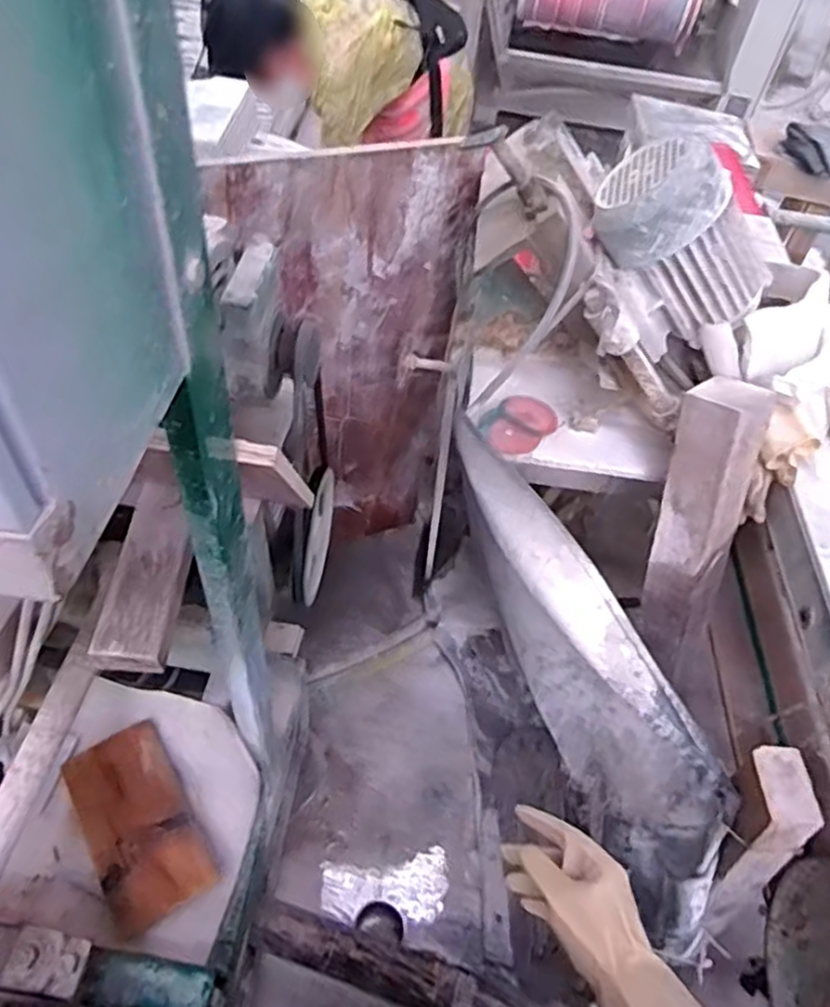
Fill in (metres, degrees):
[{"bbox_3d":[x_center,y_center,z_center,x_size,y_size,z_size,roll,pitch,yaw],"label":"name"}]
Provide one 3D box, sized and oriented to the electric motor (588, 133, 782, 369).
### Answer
[{"bbox_3d":[0.341,-0.338,0.903,0.181,0.254,0.175,-31,37,20],"label":"electric motor"}]

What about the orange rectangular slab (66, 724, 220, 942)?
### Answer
[{"bbox_3d":[-0.358,0.406,0.883,0.126,0.041,0.244,-25,57,-24],"label":"orange rectangular slab"}]

